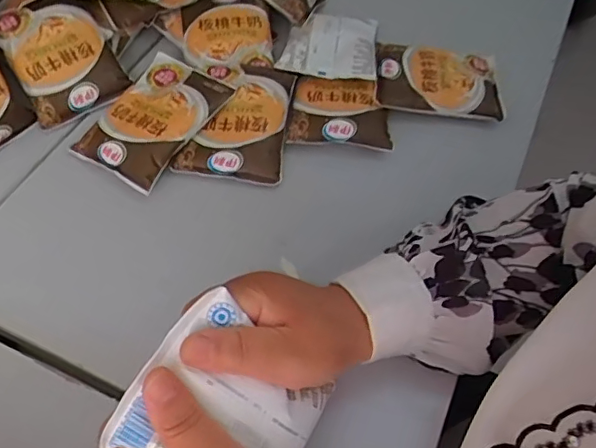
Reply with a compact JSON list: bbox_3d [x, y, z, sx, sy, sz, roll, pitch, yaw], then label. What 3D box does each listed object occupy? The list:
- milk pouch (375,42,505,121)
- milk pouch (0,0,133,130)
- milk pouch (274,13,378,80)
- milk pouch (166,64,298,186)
[{"bbox_3d":[0.139,-0.143,0.561,0.122,0.022,0.082,6,55,0],"label":"milk pouch"},{"bbox_3d":[-0.230,-0.164,0.545,0.096,0.021,0.123,-32,90,-15],"label":"milk pouch"},{"bbox_3d":[0.033,-0.185,0.573,0.093,0.019,0.097,8,55,2],"label":"milk pouch"},{"bbox_3d":[-0.055,-0.098,0.527,0.092,0.033,0.117,9,55,2],"label":"milk pouch"}]

